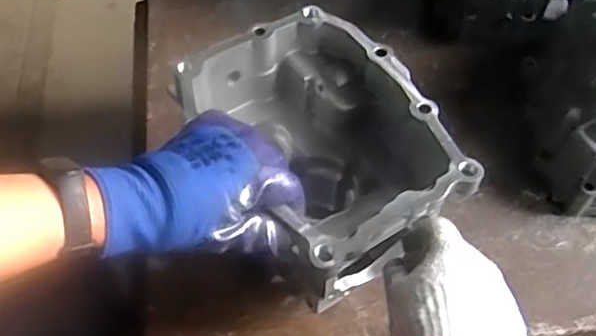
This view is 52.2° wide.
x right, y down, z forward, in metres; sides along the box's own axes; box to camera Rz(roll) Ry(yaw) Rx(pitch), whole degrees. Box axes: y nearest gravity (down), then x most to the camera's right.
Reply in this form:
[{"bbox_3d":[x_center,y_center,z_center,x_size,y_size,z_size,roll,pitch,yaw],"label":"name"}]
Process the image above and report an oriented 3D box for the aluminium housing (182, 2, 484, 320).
[{"bbox_3d":[0.024,-0.012,0.540,0.164,0.118,0.229,-25,58,-18],"label":"aluminium housing"}]

